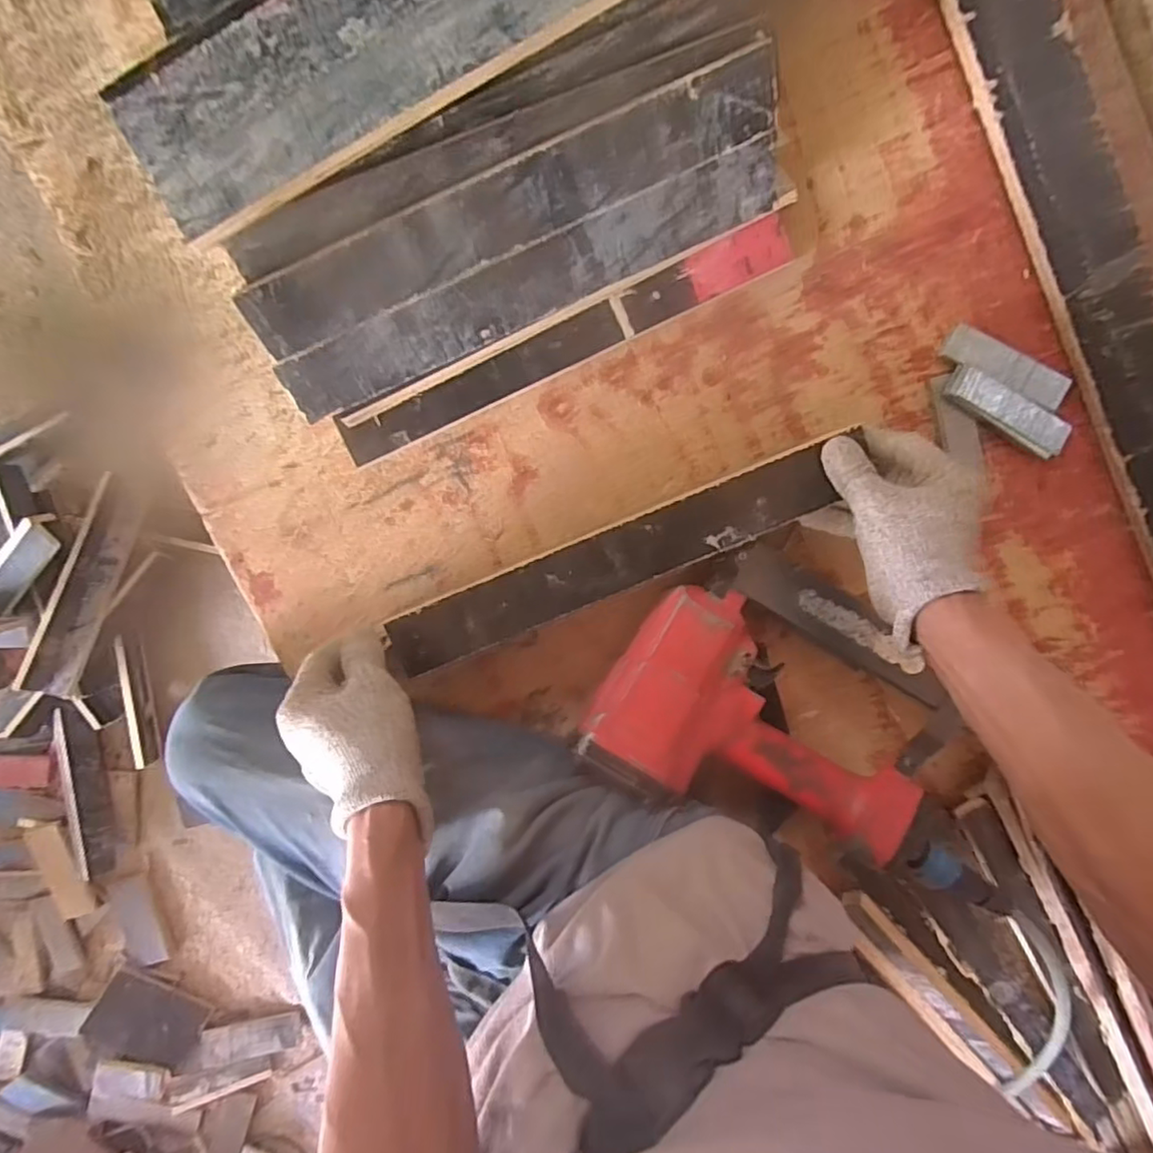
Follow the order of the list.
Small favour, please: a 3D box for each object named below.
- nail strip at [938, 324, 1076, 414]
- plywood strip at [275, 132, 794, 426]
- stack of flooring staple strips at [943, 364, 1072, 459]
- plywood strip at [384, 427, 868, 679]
[{"bbox_3d":[0.331,-0.160,0.477,0.100,0.009,0.024,26,97,-2],"label":"nail strip"},{"bbox_3d":[-0.029,-0.196,0.440,0.364,0.016,0.059,-23,135,4],"label":"plywood strip"},{"bbox_3d":[0.336,-0.128,0.485,0.104,0.007,0.031,30,97,-3],"label":"stack of flooring staple strips"},{"bbox_3d":[0.021,-0.009,0.458,0.337,0.011,0.047,-23,96,3],"label":"plywood strip"}]

